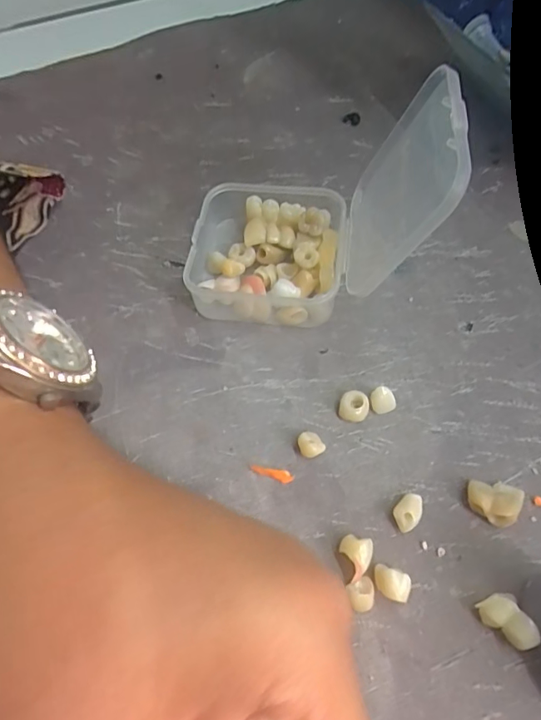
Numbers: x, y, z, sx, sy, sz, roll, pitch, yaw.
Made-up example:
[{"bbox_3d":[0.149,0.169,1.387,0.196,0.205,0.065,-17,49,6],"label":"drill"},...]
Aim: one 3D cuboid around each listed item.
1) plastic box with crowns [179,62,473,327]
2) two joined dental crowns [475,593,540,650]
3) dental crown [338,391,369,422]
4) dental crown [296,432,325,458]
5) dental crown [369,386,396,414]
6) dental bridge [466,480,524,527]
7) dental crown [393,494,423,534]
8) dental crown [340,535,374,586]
[{"bbox_3d":[0.012,-0.051,0.160,0.081,0.068,0.058,1,60,4],"label":"plastic box with crowns"},{"bbox_3d":[0.061,0.068,0.125,0.009,0.009,0.014,-33,64,-14],"label":"two joined dental crowns"},{"bbox_3d":[0.027,0.015,0.158,0.009,0.006,0.009,-1,61,3],"label":"dental crown"},{"bbox_3d":[0.013,0.027,0.152,0.008,0.005,0.008,-1,61,3],"label":"dental crown"},{"bbox_3d":[0.037,0.013,0.158,0.008,0.007,0.006,-13,61,-4],"label":"dental crown"},{"bbox_3d":[0.065,0.042,0.140,0.015,0.008,0.012,13,62,10],"label":"dental bridge"},{"bbox_3d":[0.040,0.044,0.141,0.011,0.006,0.007,-41,66,-18],"label":"dental crown"},{"bbox_3d":[0.024,0.056,0.135,0.009,0.007,0.012,10,62,9],"label":"dental crown"}]

